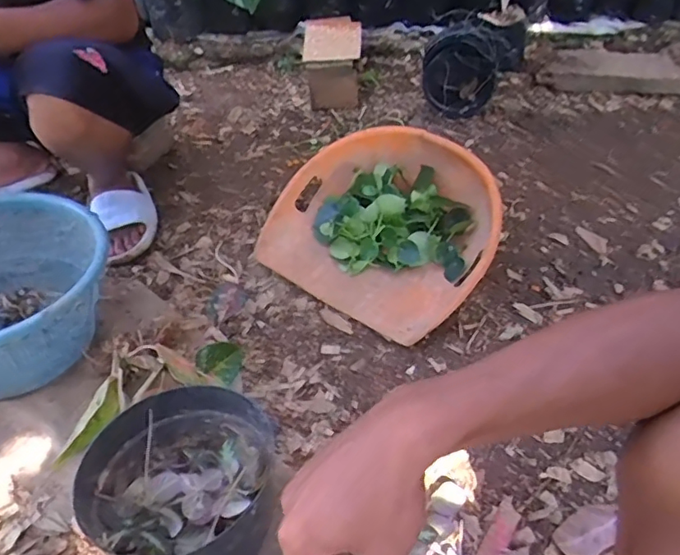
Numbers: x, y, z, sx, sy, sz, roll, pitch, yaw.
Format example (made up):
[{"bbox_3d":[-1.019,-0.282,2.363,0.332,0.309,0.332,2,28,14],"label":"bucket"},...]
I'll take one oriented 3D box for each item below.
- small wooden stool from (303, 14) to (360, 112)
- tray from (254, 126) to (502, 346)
[{"bbox_3d":[-0.017,-0.576,1.526,0.148,0.154,0.237,-4,45,1],"label":"small wooden stool"},{"bbox_3d":[0.082,-0.113,1.077,0.422,0.135,0.371,28,54,28],"label":"tray"}]

